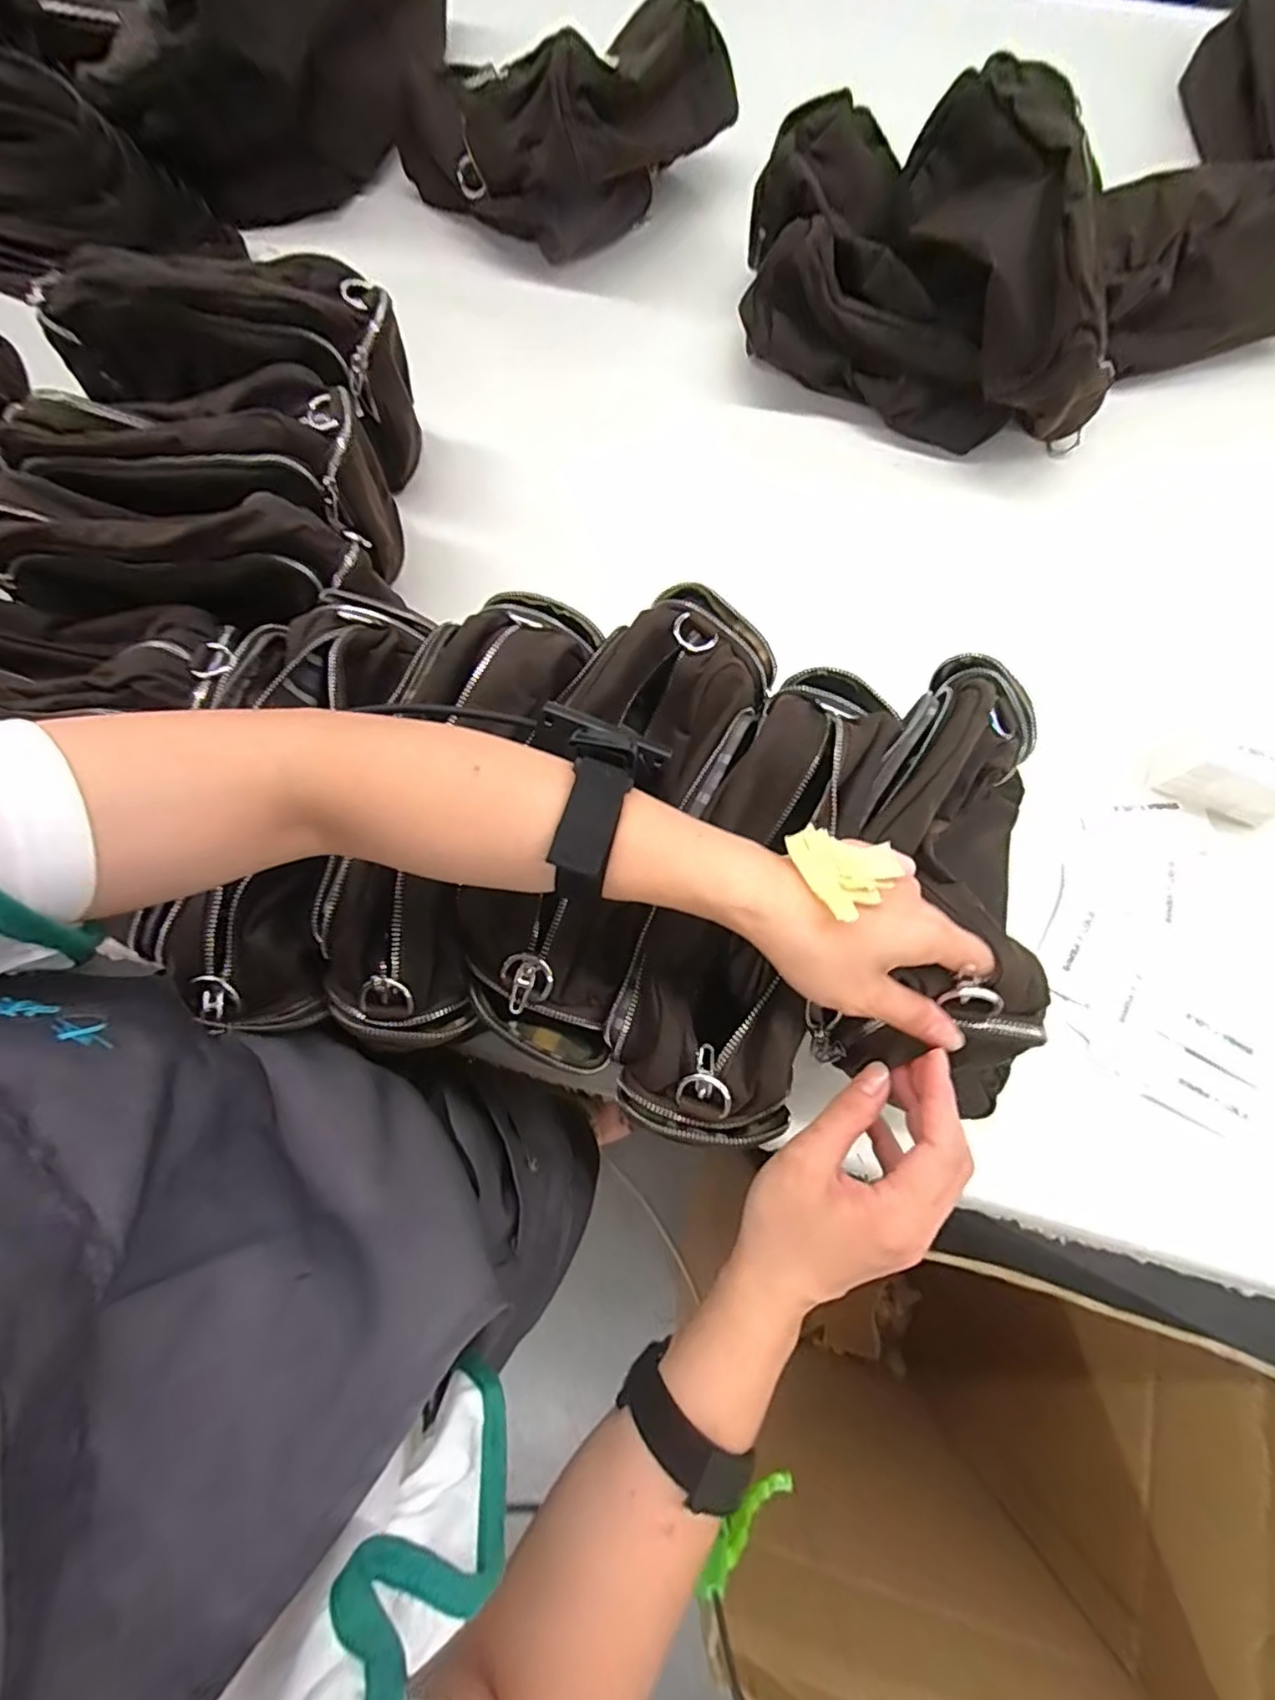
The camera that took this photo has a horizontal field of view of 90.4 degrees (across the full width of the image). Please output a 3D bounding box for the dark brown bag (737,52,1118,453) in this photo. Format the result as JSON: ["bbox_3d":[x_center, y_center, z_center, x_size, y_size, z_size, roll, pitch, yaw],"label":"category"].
[{"bbox_3d":[0.242,-0.488,0.532,0.345,0.163,0.160,34,77,11],"label":"dark brown bag"}]

